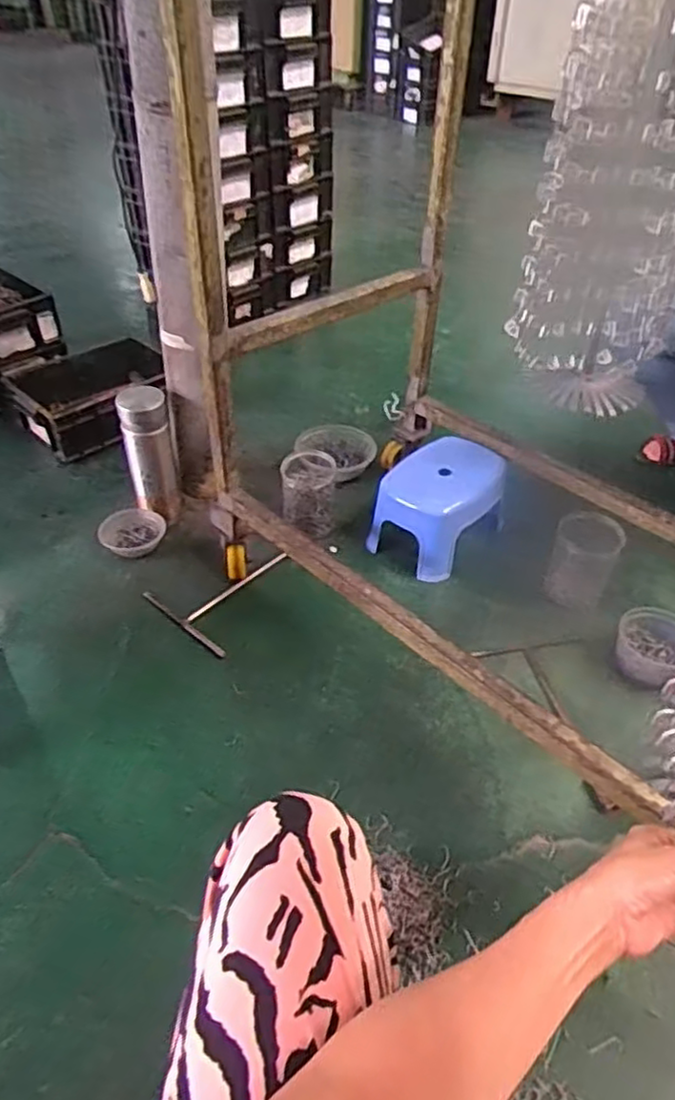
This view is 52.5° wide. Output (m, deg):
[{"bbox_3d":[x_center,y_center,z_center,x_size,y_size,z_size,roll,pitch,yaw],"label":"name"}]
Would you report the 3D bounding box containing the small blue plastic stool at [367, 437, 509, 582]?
[{"bbox_3d":[0.185,-0.074,1.231,0.179,0.157,0.222,27,49,26],"label":"small blue plastic stool"}]

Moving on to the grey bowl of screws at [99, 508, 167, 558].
[{"bbox_3d":[-0.379,-0.030,1.246,0.095,0.057,0.102,0,43,0],"label":"grey bowl of screws"}]

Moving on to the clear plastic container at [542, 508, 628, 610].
[{"bbox_3d":[0.391,0.027,1.099,0.095,0.143,0.097,18,45,18],"label":"clear plastic container"}]

